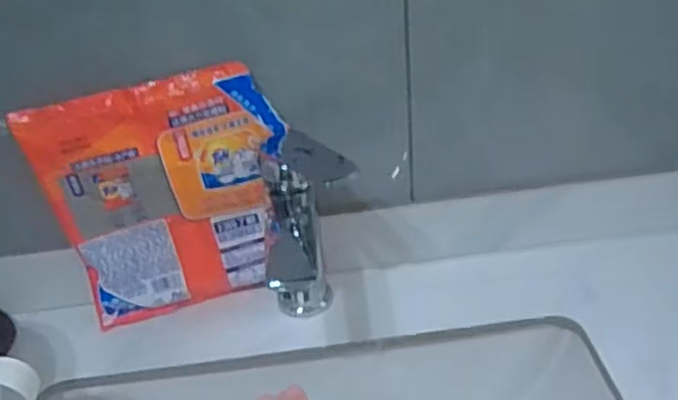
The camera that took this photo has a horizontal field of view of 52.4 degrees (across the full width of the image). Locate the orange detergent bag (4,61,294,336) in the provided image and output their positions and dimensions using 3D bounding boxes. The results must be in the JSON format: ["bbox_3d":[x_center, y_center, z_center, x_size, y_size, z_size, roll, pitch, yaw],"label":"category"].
[{"bbox_3d":[-0.136,0.007,0.566,0.183,0.202,0.037,-11,33,-8],"label":"orange detergent bag"}]

